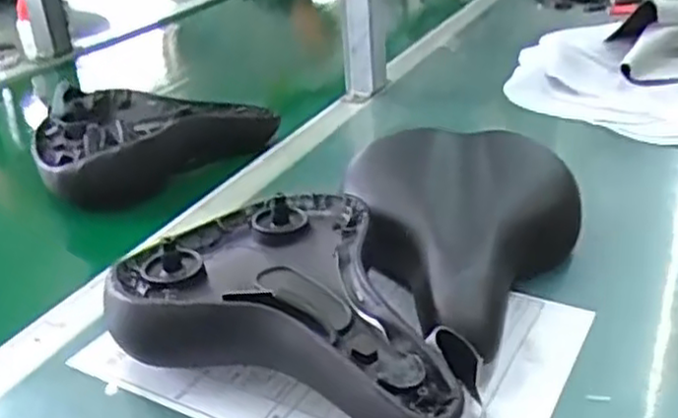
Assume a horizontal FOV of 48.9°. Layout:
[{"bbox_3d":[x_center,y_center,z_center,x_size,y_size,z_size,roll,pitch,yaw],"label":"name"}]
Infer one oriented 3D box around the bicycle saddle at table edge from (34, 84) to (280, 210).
[{"bbox_3d":[-0.184,-0.068,0.772,0.234,0.091,0.156,-15,29,-21],"label":"bicycle saddle at table edge"}]

